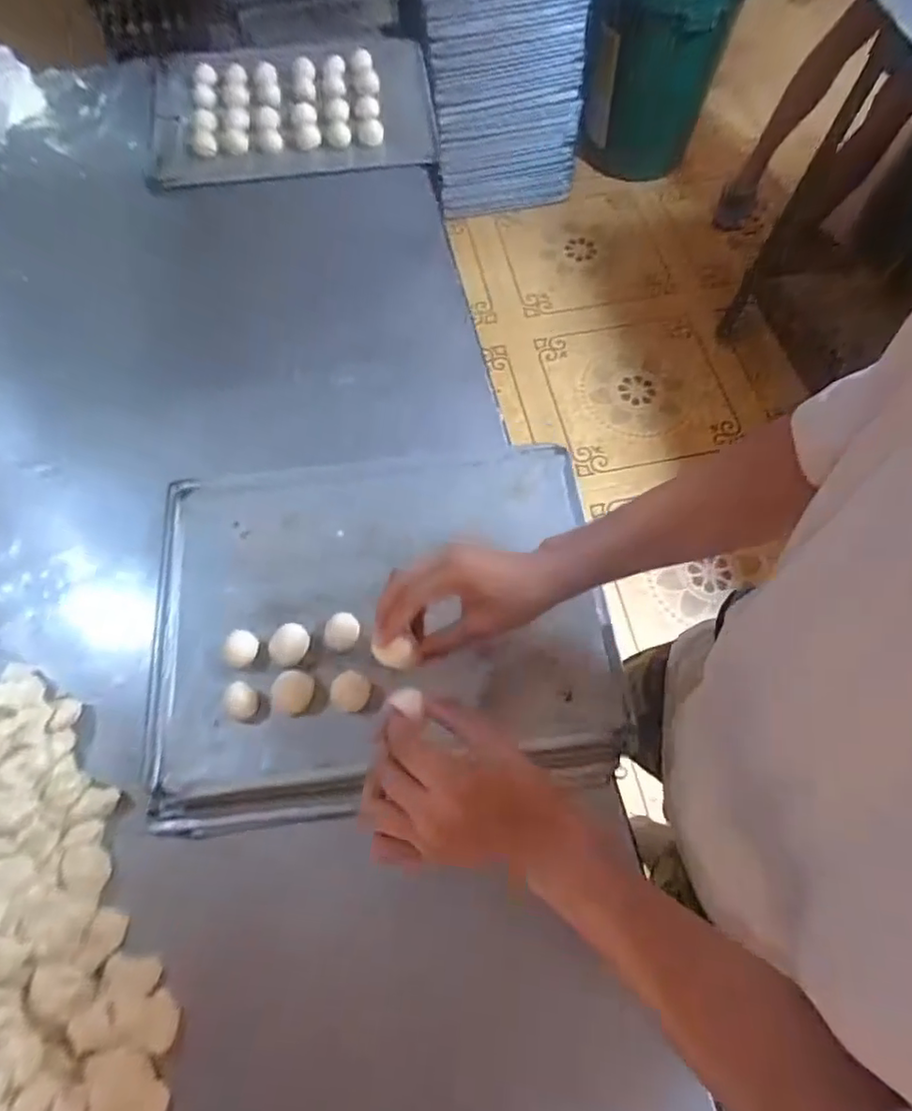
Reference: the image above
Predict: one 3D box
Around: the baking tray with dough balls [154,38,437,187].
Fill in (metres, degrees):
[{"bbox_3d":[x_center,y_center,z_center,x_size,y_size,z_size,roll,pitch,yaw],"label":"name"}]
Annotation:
[{"bbox_3d":[-0.281,-0.752,0.976,0.502,0.068,0.307,2,68,8],"label":"baking tray with dough balls"}]

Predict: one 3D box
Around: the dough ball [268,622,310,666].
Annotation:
[{"bbox_3d":[-0.166,0.091,0.598,0.035,0.028,0.041,37,71,14],"label":"dough ball"}]

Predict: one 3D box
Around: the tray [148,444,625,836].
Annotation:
[{"bbox_3d":[-0.082,0.065,0.621,0.452,0.051,0.372,-6,67,-3],"label":"tray"}]

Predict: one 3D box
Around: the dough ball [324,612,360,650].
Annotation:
[{"bbox_3d":[-0.114,0.080,0.602,0.035,0.030,0.036,0,67,0],"label":"dough ball"}]

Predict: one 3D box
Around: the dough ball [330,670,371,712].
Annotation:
[{"bbox_3d":[-0.101,0.130,0.568,0.035,0.018,0.035,40,72,15],"label":"dough ball"}]

